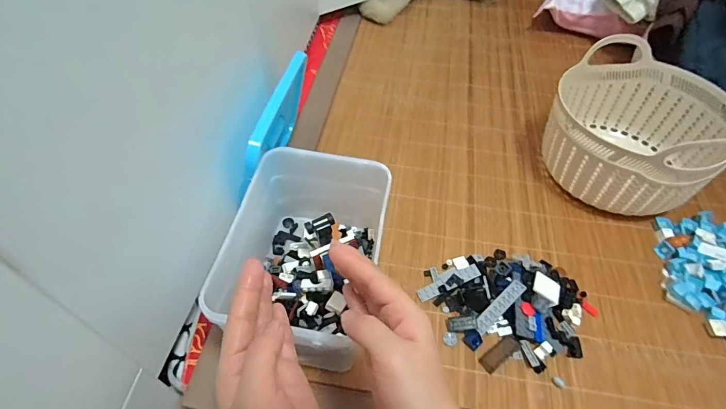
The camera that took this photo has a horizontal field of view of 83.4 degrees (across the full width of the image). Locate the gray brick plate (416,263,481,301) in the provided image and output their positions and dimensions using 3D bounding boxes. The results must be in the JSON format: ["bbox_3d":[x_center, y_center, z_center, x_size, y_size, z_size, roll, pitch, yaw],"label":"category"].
[{"bbox_3d":[0.102,0.092,0.489,0.078,0.006,0.021,-26,58,-5],"label":"gray brick plate"}]

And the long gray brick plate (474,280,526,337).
[{"bbox_3d":[0.156,0.116,0.467,0.078,0.004,0.017,-40,62,-14],"label":"long gray brick plate"}]

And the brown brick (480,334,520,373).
[{"bbox_3d":[0.148,0.161,0.442,0.049,0.004,0.018,-30,56,-21],"label":"brown brick"}]

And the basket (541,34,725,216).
[{"bbox_3d":[0.373,-0.098,0.572,0.208,0.130,0.225,32,59,25],"label":"basket"}]

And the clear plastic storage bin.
[{"bbox_3d":[-0.054,0.059,0.451,0.149,0.126,0.220,4,51,5],"label":"clear plastic storage bin"}]

